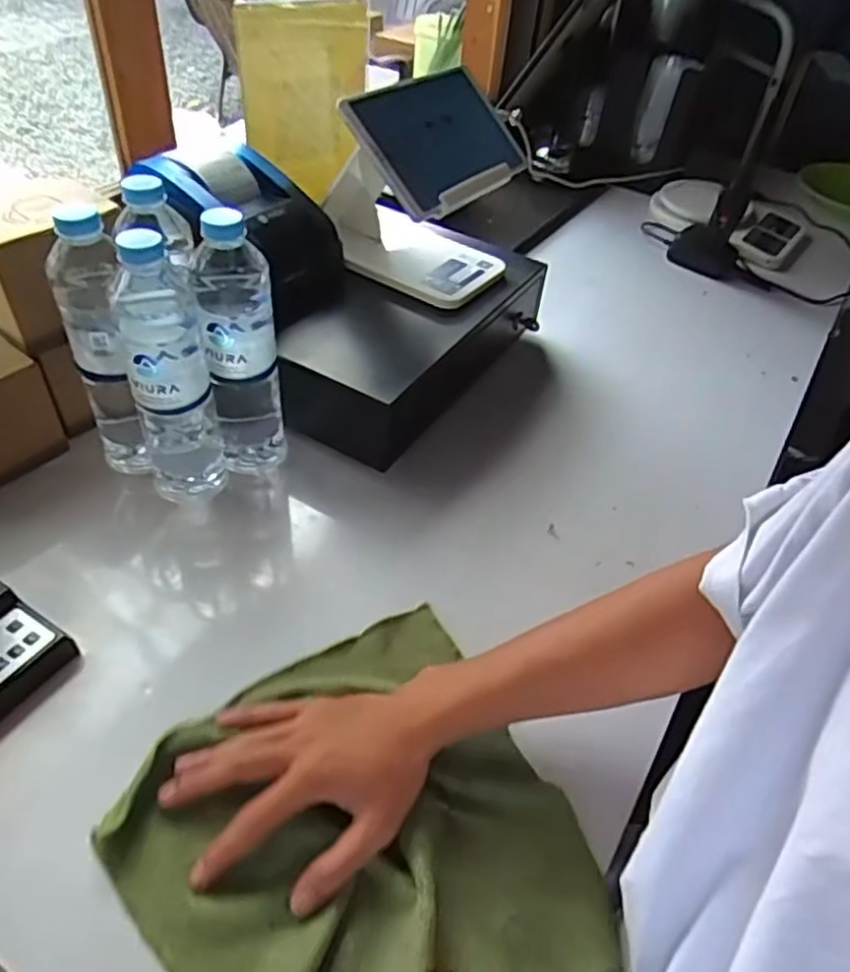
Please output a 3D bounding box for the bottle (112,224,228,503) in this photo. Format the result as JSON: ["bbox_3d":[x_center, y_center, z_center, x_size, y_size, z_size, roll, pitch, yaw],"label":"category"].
[{"bbox_3d":[-0.207,-0.090,0.570,0.062,0.237,0.064,-14,48,-20],"label":"bottle"}]

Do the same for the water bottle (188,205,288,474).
[{"bbox_3d":[-0.157,-0.116,0.600,0.061,0.234,0.055,-4,46,-11],"label":"water bottle"}]

